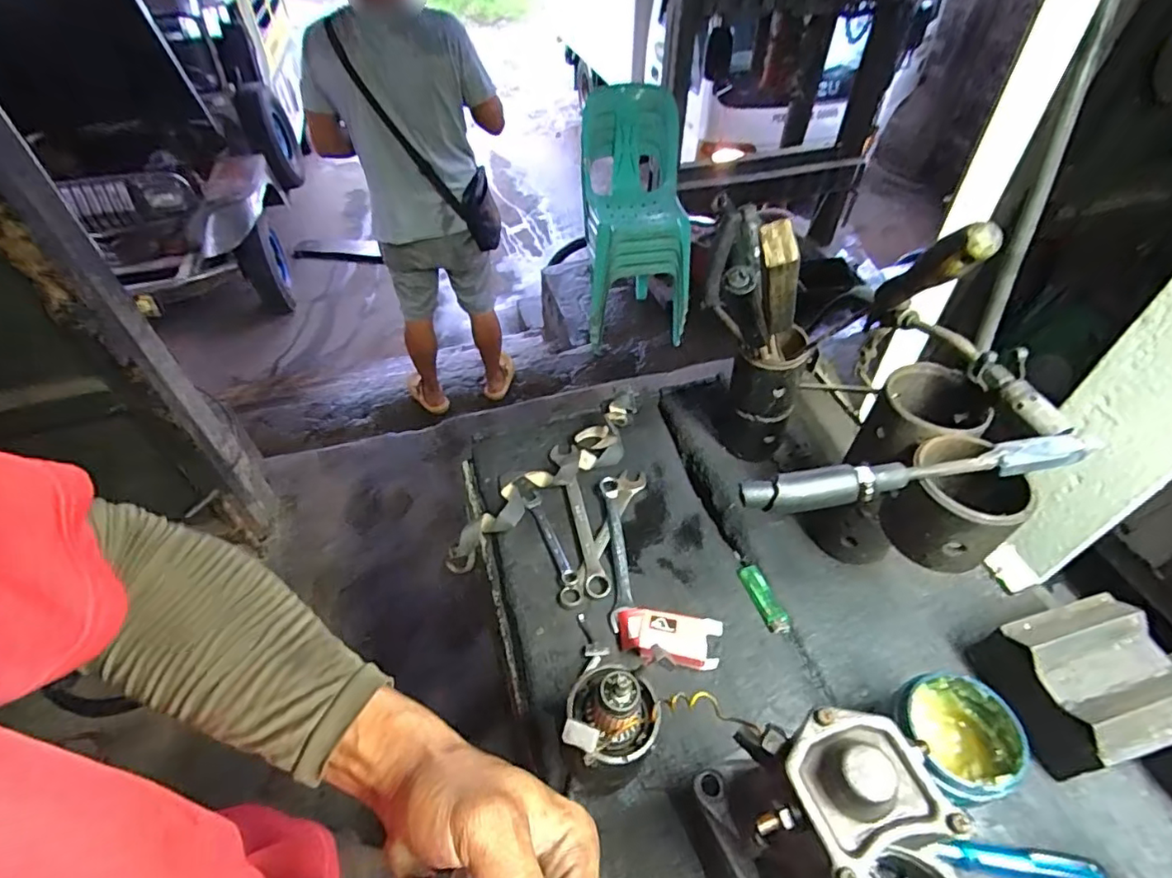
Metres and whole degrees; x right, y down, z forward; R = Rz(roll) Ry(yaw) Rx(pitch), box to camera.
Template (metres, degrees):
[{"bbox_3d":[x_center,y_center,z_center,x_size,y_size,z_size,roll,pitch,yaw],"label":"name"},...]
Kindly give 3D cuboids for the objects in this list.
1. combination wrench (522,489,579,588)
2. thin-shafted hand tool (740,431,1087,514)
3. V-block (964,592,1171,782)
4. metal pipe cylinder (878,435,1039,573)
[{"bbox_3d":[-0.045,0.120,0.686,0.025,0.017,0.144,-17,50,-15],"label":"combination wrench"},{"bbox_3d":[0.253,0.026,0.437,0.261,0.031,0.026,-6,48,-5],"label":"thin-shafted hand tool"},{"bbox_3d":[0.449,0.218,0.510,0.110,0.088,0.120,-11,48,-9],"label":"V-block"},{"bbox_3d":[0.303,0.051,0.471,0.080,0.073,0.087,0,48,0],"label":"metal pipe cylinder"}]

